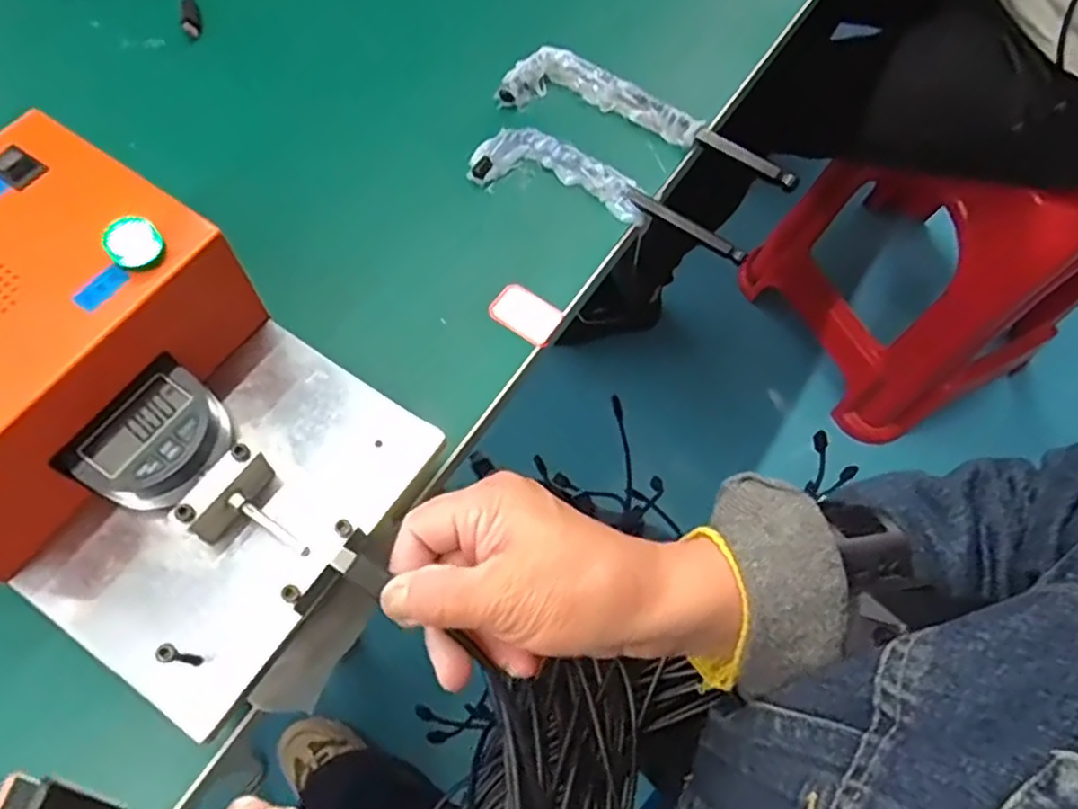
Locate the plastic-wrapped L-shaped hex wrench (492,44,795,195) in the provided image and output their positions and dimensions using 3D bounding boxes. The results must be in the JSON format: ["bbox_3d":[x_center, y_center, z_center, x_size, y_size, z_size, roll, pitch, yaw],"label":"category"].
[{"bbox_3d":[0.067,-0.173,0.419,0.179,0.015,0.040,21,68,5],"label":"plastic-wrapped L-shaped hex wrench"}]

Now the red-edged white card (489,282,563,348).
[{"bbox_3d":[-0.007,-0.048,0.370,0.036,0.005,0.025,32,69,9],"label":"red-edged white card"}]

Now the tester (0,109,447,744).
[{"bbox_3d":[-0.165,0.003,0.277,0.207,0.079,0.153,32,69,9],"label":"tester"}]

